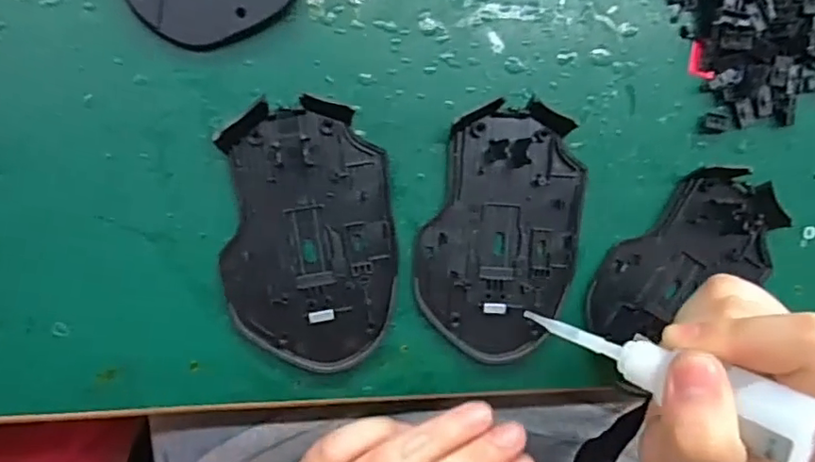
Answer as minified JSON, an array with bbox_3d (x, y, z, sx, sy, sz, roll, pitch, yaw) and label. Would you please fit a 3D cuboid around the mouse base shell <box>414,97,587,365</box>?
[{"bbox_3d":[0.045,0.002,0.263,0.072,0.008,0.113,15,92,-9],"label":"mouse base shell"}]

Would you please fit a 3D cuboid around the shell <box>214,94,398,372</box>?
[{"bbox_3d":[-0.042,0.004,0.249,0.072,0.010,0.112,-5,95,-8],"label":"shell"}]

